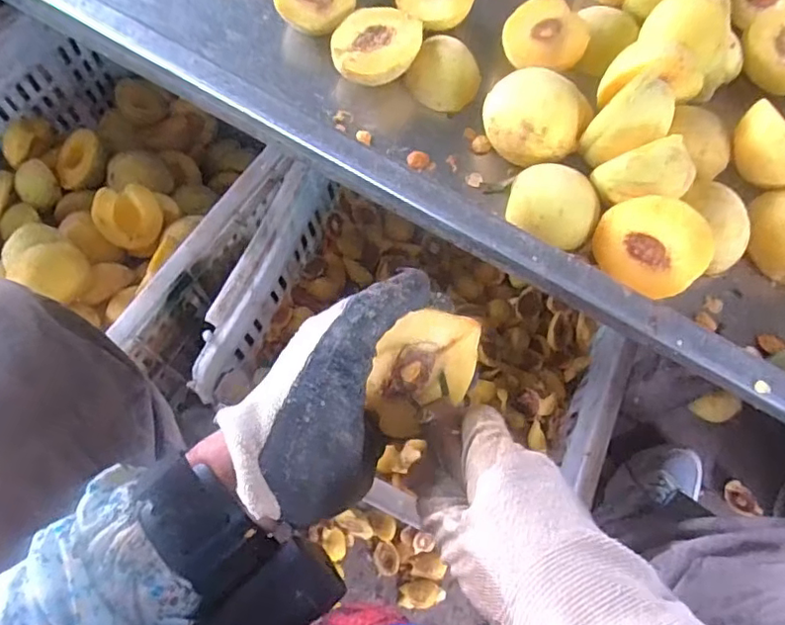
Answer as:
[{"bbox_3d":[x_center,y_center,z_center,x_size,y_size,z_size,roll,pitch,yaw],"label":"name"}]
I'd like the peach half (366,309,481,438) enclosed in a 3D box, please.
[{"bbox_3d":[0.017,0.032,0.327,0.053,0.030,0.068,5,99,-7],"label":"peach half"}]

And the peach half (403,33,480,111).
[{"bbox_3d":[0.040,-0.188,0.460,0.053,0.024,0.049,1,69,-2],"label":"peach half"}]

